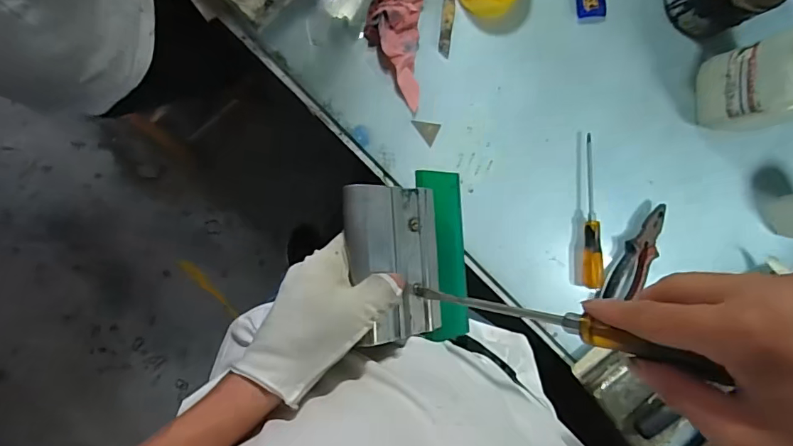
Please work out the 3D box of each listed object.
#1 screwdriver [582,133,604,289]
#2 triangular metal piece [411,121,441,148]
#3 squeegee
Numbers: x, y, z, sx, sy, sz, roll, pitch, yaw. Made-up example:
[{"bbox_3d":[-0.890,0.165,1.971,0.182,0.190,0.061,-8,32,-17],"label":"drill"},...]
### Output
[{"bbox_3d":[0.313,-0.018,0.735,0.027,0.034,0.237,2,91,-6],"label":"screwdriver"},{"bbox_3d":[0.045,-0.139,0.725,0.043,0.004,0.035,7,93,-6],"label":"triangular metal piece"},{"bbox_3d":[0.012,0.034,0.403,0.130,0.029,0.143,-8,91,-46],"label":"squeegee"}]

